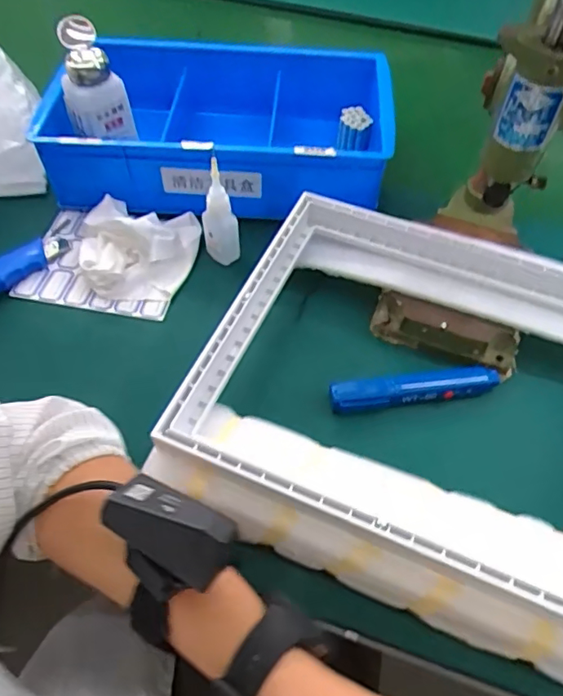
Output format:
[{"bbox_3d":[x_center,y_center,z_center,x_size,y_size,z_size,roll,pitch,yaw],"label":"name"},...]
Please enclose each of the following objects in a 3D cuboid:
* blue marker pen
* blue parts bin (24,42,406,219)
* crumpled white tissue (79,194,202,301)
[{"bbox_3d":[0.112,0.035,0.467,0.141,0.022,0.024,-6,58,-6],"label":"blue marker pen"},{"bbox_3d":[-0.068,-0.245,0.626,0.364,0.113,0.215,7,57,2],"label":"blue parts bin"},{"bbox_3d":[-0.148,-0.105,0.545,0.121,0.044,0.112,14,58,7],"label":"crumpled white tissue"}]

